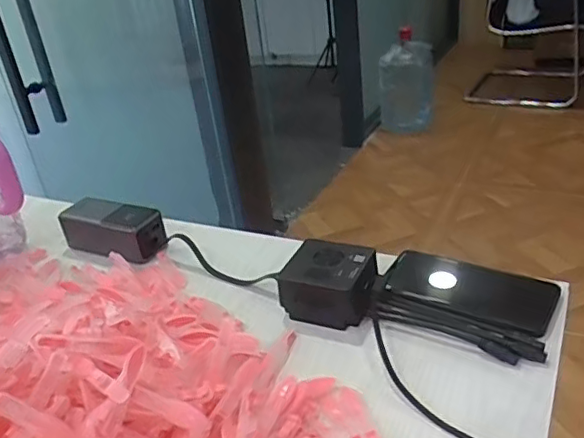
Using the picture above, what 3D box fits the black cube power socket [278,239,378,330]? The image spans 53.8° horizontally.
[{"bbox_3d":[0.038,0.060,0.545,0.082,0.052,0.069,7,32,25],"label":"black cube power socket"}]

